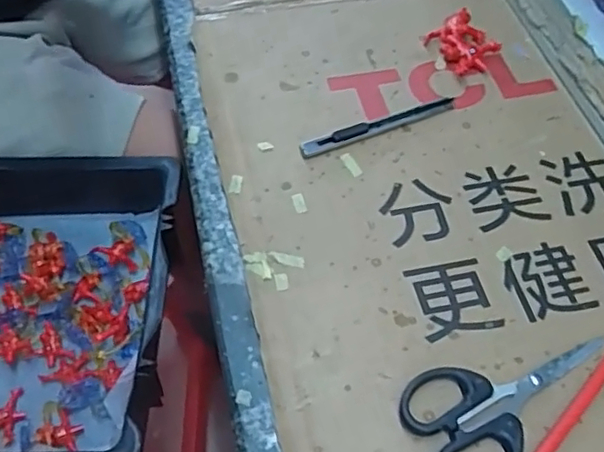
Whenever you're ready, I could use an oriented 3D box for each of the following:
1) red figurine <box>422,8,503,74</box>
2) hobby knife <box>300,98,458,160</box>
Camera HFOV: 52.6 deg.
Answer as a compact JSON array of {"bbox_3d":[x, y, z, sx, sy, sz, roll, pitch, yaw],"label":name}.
[{"bbox_3d":[0.130,-0.146,0.490,0.047,0.015,0.052,-30,61,-20],"label":"red figurine"},{"bbox_3d":[0.057,-0.073,0.443,0.125,0.006,0.013,-21,58,-14],"label":"hobby knife"}]

